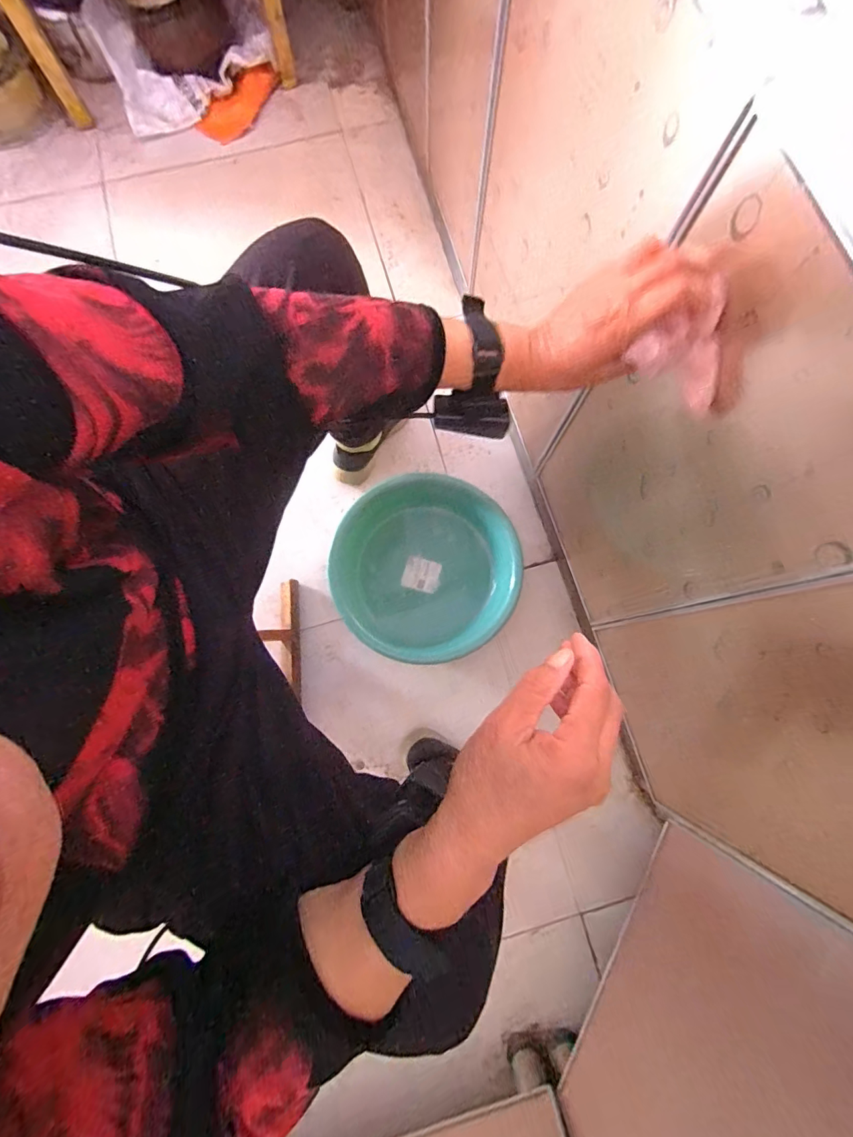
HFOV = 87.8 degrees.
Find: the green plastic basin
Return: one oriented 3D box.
[{"bbox_3d":[-0.012,-0.002,0.851,0.309,0.106,0.333,0,78,0],"label":"green plastic basin"}]

